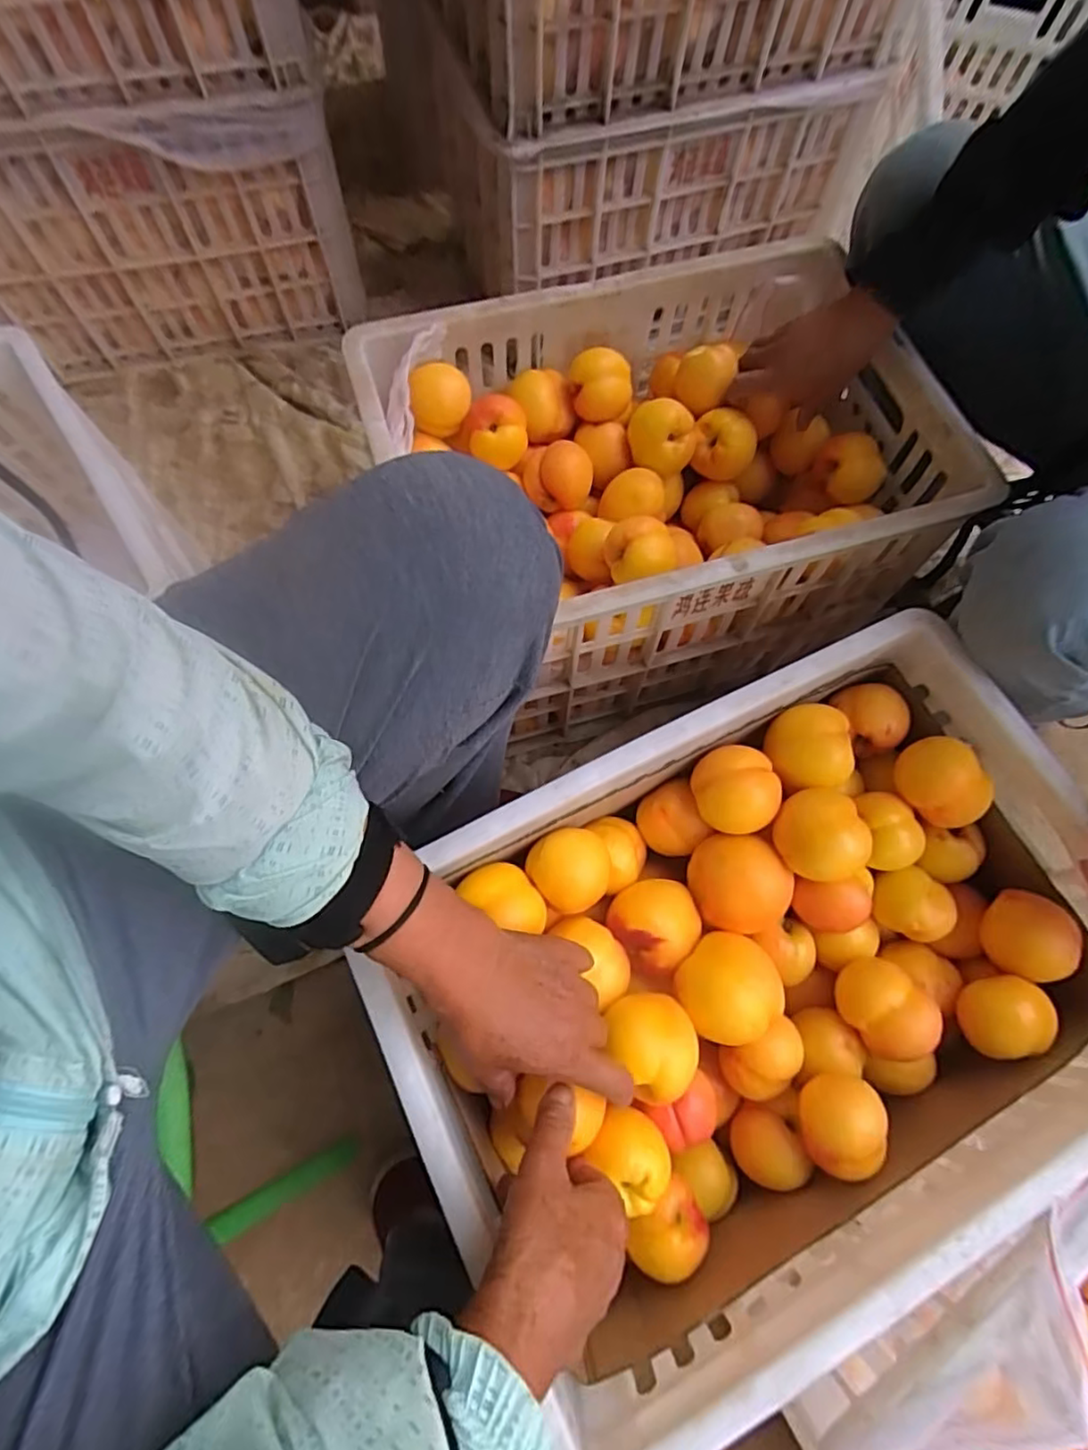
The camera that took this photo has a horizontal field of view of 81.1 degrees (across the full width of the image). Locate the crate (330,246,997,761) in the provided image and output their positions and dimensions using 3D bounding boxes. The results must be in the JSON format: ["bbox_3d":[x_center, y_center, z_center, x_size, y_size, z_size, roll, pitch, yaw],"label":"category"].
[{"bbox_3d":[0.113,-0.236,0.670,0.484,0.271,0.346,-18,72,-5],"label":"crate"}]

